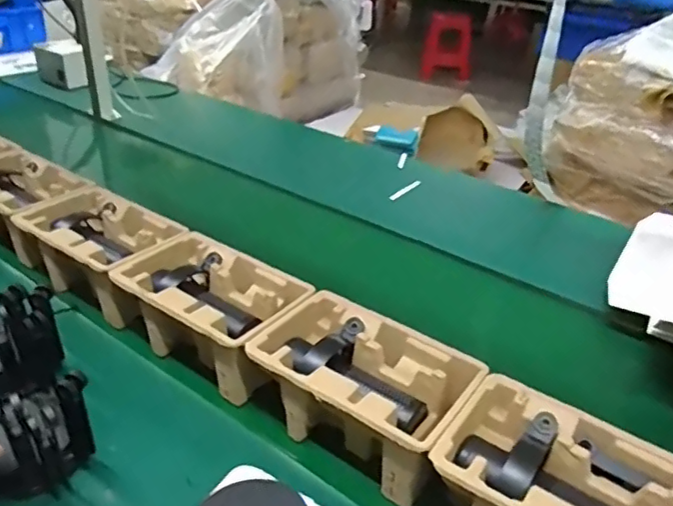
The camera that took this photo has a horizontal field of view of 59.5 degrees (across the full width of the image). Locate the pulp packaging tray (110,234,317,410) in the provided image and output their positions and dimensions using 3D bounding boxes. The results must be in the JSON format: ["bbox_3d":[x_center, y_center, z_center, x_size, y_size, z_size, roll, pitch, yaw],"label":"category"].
[{"bbox_3d":[-0.160,0.071,0.767,0.246,0.100,0.153,24,40,27],"label":"pulp packaging tray"}]

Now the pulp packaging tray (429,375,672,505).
[{"bbox_3d":[0.211,0.221,0.536,0.223,0.093,0.146,24,41,27],"label":"pulp packaging tray"}]

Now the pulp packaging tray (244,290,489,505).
[{"bbox_3d":[0.029,0.145,0.654,0.223,0.098,0.148,23,40,26],"label":"pulp packaging tray"}]

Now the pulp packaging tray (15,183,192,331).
[{"bbox_3d":[-0.354,-0.011,0.883,0.262,0.102,0.151,23,40,27],"label":"pulp packaging tray"}]

